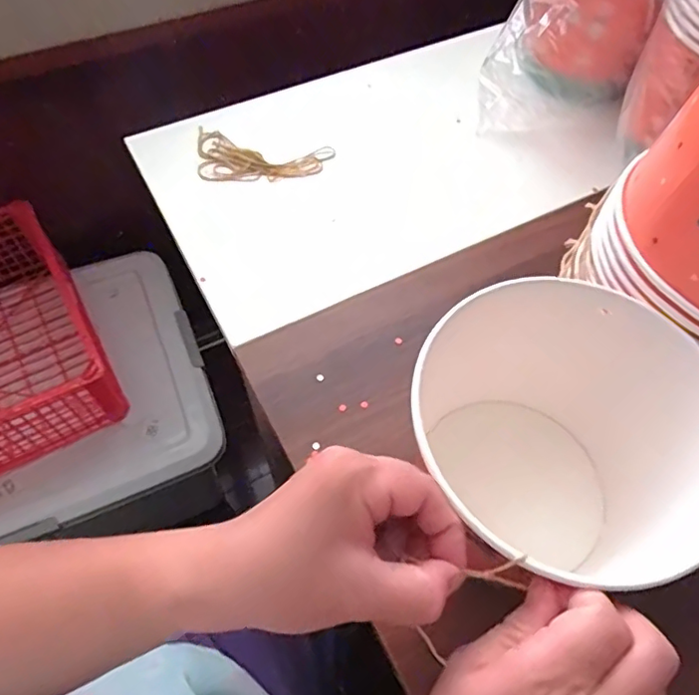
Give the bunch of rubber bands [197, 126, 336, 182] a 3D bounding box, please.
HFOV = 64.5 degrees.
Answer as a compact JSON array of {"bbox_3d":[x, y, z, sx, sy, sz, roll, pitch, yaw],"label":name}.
[{"bbox_3d":[-0.086,-0.186,0.549,0.133,0.015,0.057,5,58,2],"label":"bunch of rubber bands"}]

